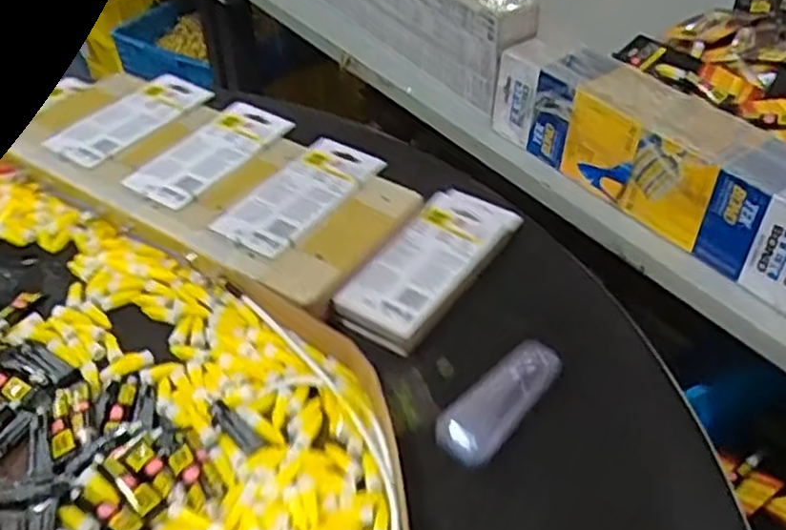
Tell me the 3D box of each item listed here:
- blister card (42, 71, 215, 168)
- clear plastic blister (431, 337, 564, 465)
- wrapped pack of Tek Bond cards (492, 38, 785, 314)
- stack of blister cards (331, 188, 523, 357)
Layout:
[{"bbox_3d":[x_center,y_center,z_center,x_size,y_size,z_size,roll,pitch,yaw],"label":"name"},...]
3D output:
[{"bbox_3d":[-0.267,-0.150,0.757,0.097,0.009,0.159,26,50,26],"label":"blister card"},{"bbox_3d":[0.077,0.093,0.521,0.041,0.012,0.111,33,53,31],"label":"clear plastic blister"},{"bbox_3d":[0.232,-0.099,0.667,0.085,0.092,0.342,-28,49,-25],"label":"wrapped pack of Tek Bond cards"},{"bbox_3d":[0.035,-0.008,0.624,0.079,0.019,0.190,23,48,24],"label":"stack of blister cards"}]

